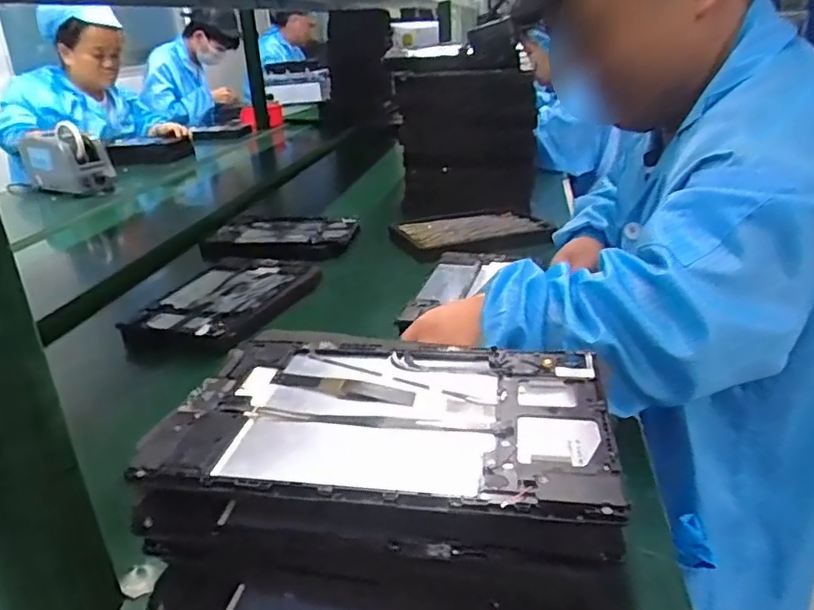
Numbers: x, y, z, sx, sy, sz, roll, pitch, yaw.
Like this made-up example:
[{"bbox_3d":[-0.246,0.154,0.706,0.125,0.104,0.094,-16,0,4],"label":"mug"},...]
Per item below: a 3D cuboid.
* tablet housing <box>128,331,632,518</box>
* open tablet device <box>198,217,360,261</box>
[{"bbox_3d":[-0.009,0.057,0.350,0.235,0.009,0.154,2,26,11],"label":"tablet housing"},{"bbox_3d":[-0.220,-0.117,1.069,0.261,0.032,0.156,2,26,11],"label":"open tablet device"}]

